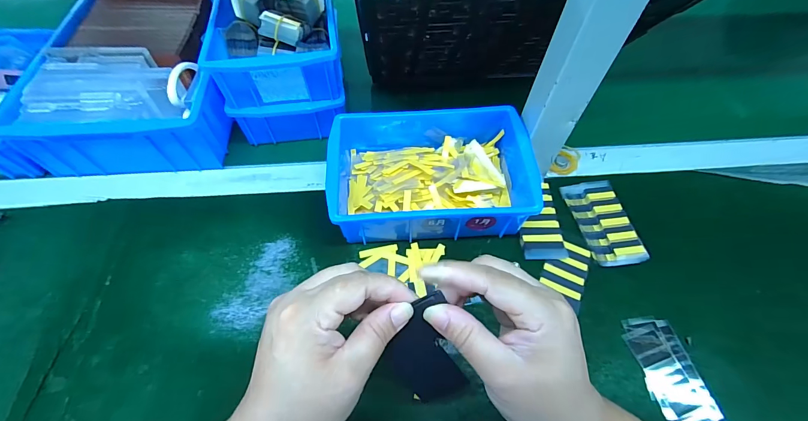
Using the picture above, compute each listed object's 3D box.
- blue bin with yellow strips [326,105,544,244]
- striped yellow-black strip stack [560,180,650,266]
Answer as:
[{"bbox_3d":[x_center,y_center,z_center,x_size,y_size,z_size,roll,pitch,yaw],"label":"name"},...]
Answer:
[{"bbox_3d":[0.026,-0.046,0.375,0.202,0.059,0.145,-1,58,-2],"label":"blue bin with yellow strips"},{"bbox_3d":[0.212,0.011,0.375,0.050,0.009,0.097,-12,61,5],"label":"striped yellow-black strip stack"}]

